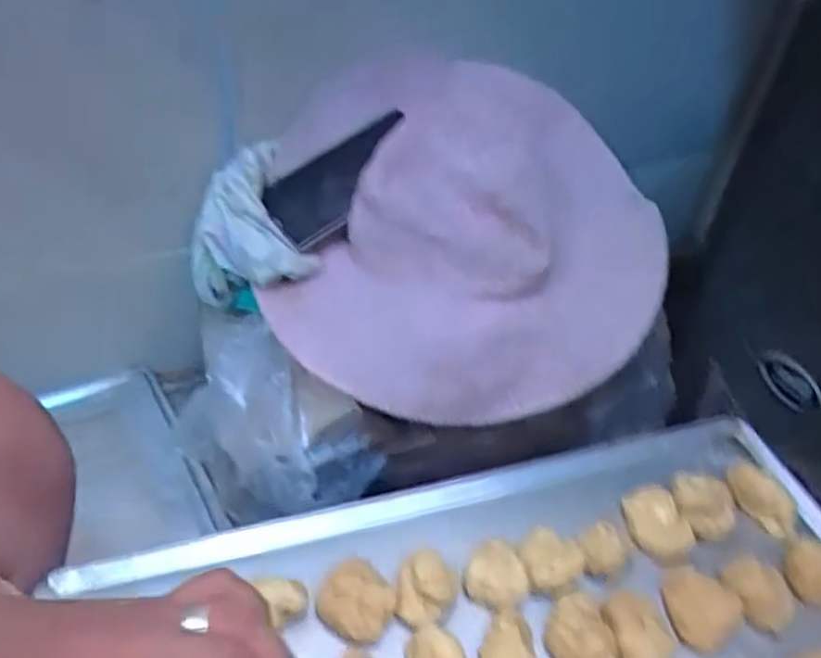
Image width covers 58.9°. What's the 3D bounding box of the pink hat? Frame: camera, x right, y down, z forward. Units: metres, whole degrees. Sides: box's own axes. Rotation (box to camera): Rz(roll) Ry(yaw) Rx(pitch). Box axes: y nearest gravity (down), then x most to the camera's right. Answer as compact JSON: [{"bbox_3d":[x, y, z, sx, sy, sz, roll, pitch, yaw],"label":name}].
[{"bbox_3d":[0.044,-0.085,0.609,0.320,0.170,0.277,4,39,-5],"label":"pink hat"}]

